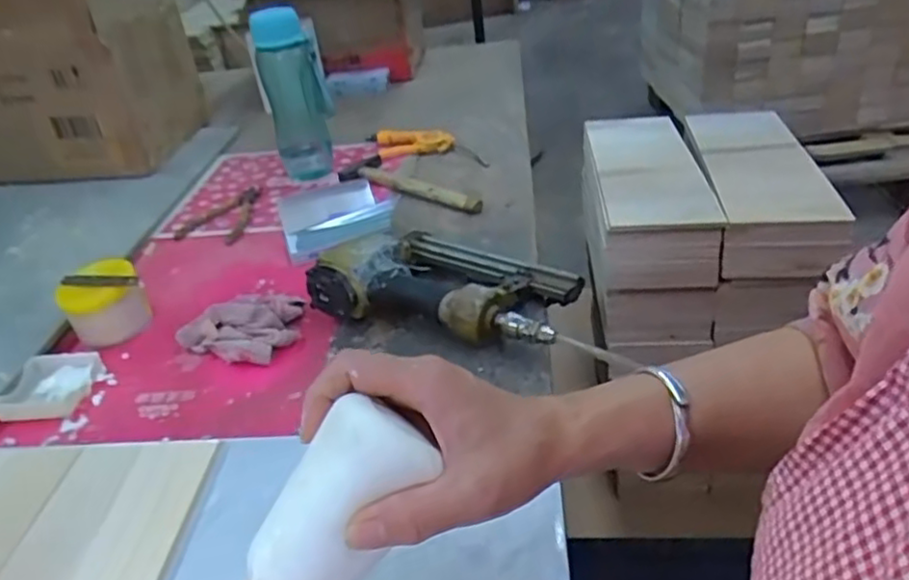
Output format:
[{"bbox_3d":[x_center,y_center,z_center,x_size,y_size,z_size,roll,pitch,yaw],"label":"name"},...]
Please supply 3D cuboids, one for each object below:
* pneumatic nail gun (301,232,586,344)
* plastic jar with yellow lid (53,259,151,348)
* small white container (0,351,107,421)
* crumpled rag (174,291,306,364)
[{"bbox_3d":[-0.001,-0.015,0.676,0.240,0.056,0.158,11,37,26],"label":"pneumatic nail gun"},{"bbox_3d":[-0.371,0.014,0.715,0.079,0.065,0.076,-22,35,-22],"label":"plastic jar with yellow lid"},{"bbox_3d":[-0.390,0.092,0.654,0.078,0.020,0.080,-8,33,-1],"label":"small white container"},{"bbox_3d":[-0.212,0.039,0.664,0.125,0.039,0.087,-13,33,-8],"label":"crumpled rag"}]

